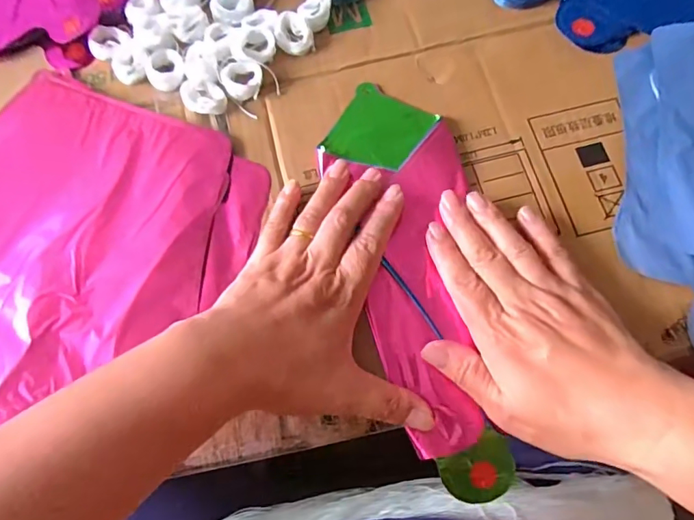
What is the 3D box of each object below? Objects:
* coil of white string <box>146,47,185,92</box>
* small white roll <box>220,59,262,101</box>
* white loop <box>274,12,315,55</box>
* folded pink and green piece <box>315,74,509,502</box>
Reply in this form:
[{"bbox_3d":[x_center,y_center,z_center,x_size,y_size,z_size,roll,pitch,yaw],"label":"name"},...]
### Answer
[{"bbox_3d":[-0.132,-0.139,0.352,0.027,0.011,0.034,-25,69,-8],"label":"coil of white string"},{"bbox_3d":[-0.075,-0.130,0.349,0.028,0.014,0.033,-16,68,-4],"label":"small white roll"},{"bbox_3d":[-0.039,-0.168,0.360,0.027,0.013,0.033,-13,68,-3],"label":"white loop"},{"bbox_3d":[0.043,0.007,0.304,0.084,0.017,0.266,-9,74,-1],"label":"folded pink and green piece"}]

